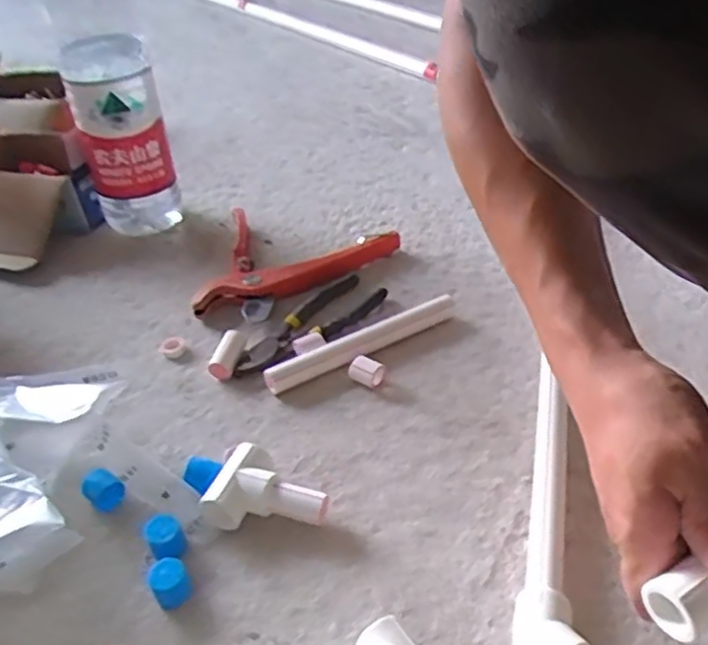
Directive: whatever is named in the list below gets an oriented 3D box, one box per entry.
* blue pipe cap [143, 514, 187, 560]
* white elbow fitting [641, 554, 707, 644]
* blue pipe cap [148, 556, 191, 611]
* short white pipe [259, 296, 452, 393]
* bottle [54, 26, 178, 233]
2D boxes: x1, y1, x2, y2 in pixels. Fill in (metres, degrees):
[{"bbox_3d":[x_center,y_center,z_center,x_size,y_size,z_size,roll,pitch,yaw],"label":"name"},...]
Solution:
[{"bbox_3d":[-0.121,0.138,0.460,0.022,0.024,0.030,-23,41,-22],"label":"blue pipe cap"},{"bbox_3d":[0.158,0.131,0.328,0.022,0.026,0.039,-33,45,-32],"label":"white elbow fitting"},{"bbox_3d":[-0.113,0.157,0.437,0.022,0.021,0.022,-3,37,3],"label":"blue pipe cap"},{"bbox_3d":[0.010,0.017,0.606,0.181,0.022,0.024,-25,41,-24],"label":"short white pipe"},{"bbox_3d":[-0.242,-0.191,0.758,0.088,0.197,0.074,-15,38,-12],"label":"bottle"}]

